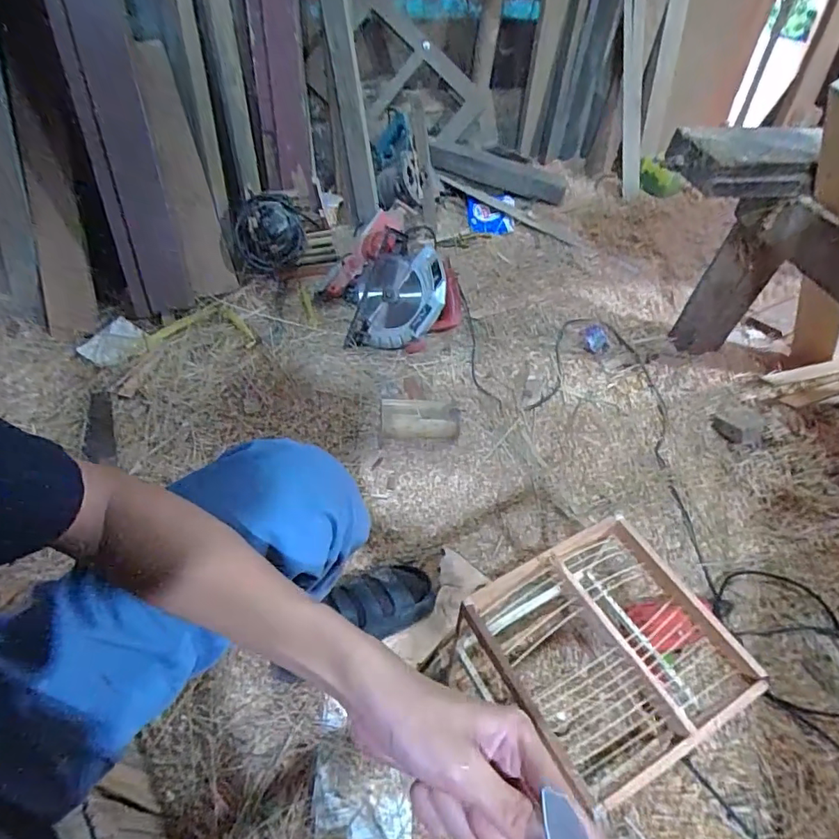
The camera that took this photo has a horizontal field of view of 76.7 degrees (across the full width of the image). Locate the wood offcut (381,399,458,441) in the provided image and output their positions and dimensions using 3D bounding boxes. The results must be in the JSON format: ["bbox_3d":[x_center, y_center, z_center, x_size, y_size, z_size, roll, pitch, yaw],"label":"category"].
[{"bbox_3d":[0.001,0.001,1.099,0.159,0.075,0.059,2,51,-3],"label":"wood offcut"}]

